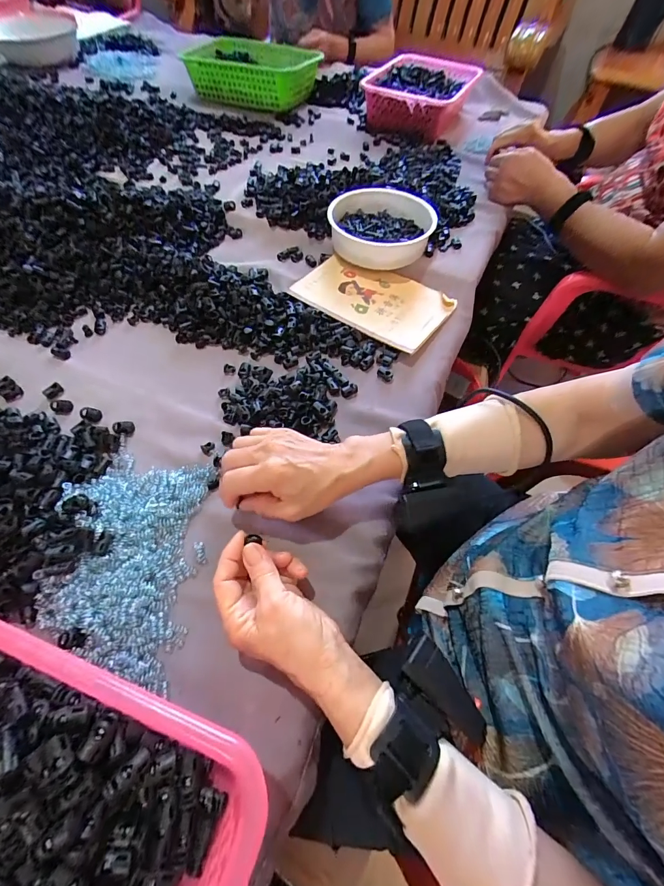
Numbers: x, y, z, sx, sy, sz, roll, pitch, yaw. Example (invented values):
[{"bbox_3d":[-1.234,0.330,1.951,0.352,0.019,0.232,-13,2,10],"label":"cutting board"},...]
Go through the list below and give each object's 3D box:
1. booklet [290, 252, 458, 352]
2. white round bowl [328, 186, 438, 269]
[{"bbox_3d":[0.059,-0.213,0.533,0.209,0.010,0.141,31,61,15],"label":"booklet"},{"bbox_3d":[0.078,-0.342,0.583,0.157,0.049,0.169,2,58,-3],"label":"white round bowl"}]

